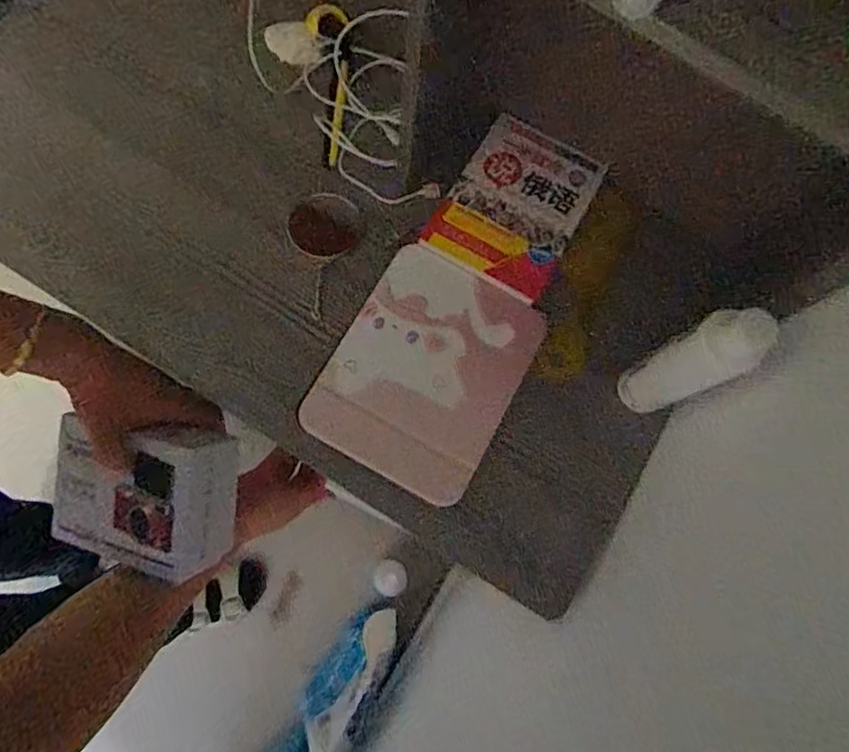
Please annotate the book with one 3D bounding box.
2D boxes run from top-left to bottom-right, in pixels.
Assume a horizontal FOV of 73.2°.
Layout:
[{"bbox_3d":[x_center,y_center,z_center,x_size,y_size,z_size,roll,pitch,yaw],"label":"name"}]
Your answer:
[{"bbox_3d":[0.088,-0.162,0.537,0.119,0.006,0.163,30,76,7],"label":"book"}]

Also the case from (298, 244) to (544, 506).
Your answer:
[{"bbox_3d":[0.002,-0.008,0.493,0.149,0.008,0.194,28,76,7],"label":"case"}]

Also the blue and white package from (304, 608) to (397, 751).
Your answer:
[{"bbox_3d":[-0.124,0.482,0.886,0.094,0.157,0.256,28,73,4],"label":"blue and white package"}]

